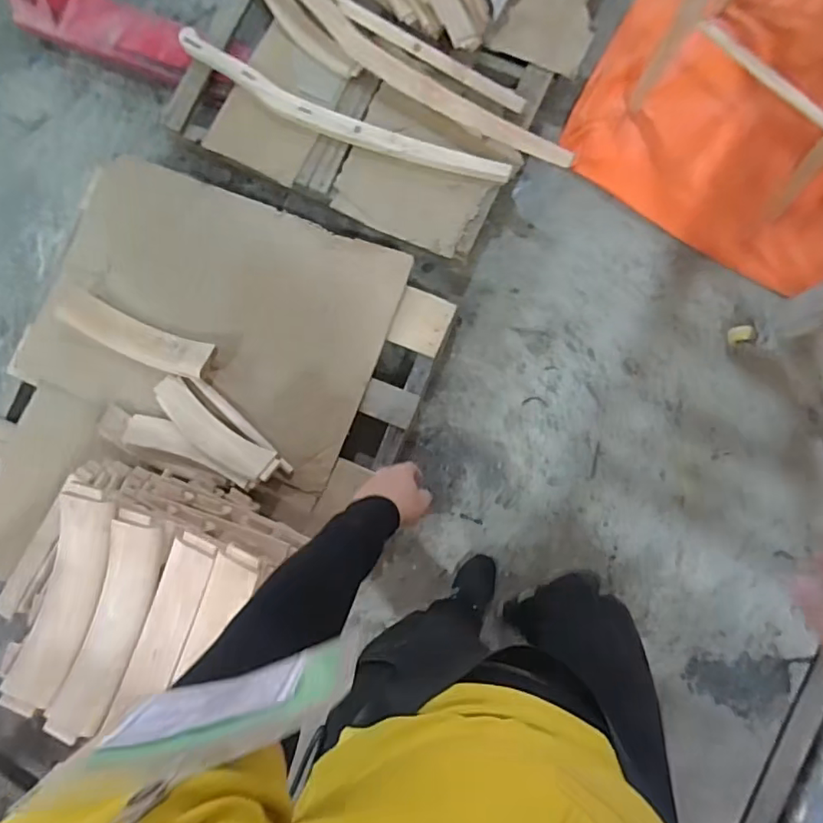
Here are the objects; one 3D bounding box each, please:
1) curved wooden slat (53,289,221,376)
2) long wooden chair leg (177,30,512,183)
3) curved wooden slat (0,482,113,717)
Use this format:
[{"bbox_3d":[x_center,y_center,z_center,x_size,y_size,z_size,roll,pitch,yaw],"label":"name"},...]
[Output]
[{"bbox_3d":[-0.662,-0.180,1.338,0.414,0.047,0.102,22,85,7],"label":"curved wooden slat"},{"bbox_3d":[-0.195,-0.755,1.419,0.922,0.030,0.117,25,86,8],"label":"long wooden chair leg"},{"bbox_3d":[-0.585,0.310,0.928,0.096,0.071,0.376,15,84,6],"label":"curved wooden slat"}]

